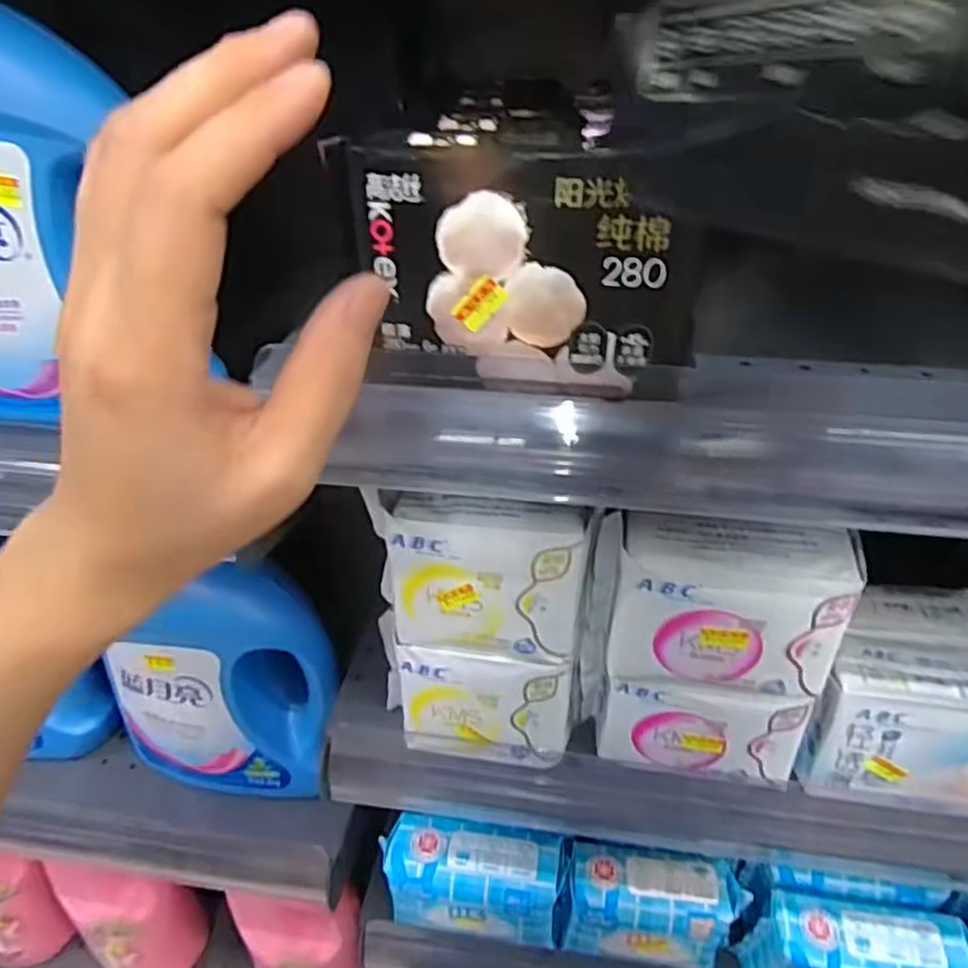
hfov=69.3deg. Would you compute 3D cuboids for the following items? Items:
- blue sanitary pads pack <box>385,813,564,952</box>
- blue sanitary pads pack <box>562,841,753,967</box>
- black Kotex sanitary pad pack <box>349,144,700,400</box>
[{"bbox_3d":[-0.009,0.297,0.526,0.126,0.067,0.056,6,35,8],"label":"blue sanitary pads pack"},{"bbox_3d":[0.123,0.308,0.511,0.119,0.072,0.052,4,34,6],"label":"blue sanitary pads pack"},{"bbox_3d":[0.017,-0.079,0.270,0.121,0.093,0.037,4,34,6],"label":"black Kotex sanitary pad pack"}]

